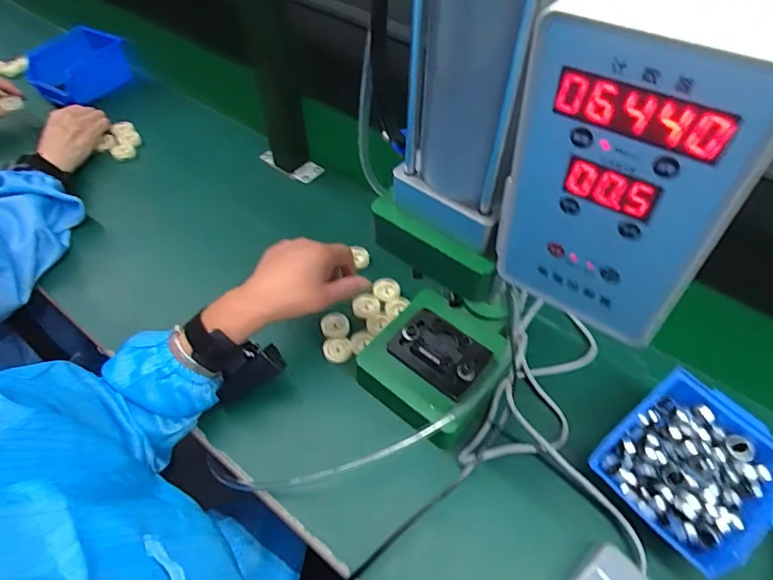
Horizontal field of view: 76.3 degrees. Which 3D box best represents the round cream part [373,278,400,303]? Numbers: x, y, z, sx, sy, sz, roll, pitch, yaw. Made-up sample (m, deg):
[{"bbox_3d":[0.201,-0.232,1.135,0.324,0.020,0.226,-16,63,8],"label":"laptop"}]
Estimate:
[{"bbox_3d":[0.000,-0.001,0.603,0.032,0.009,0.031,0,54,1],"label":"round cream part"}]

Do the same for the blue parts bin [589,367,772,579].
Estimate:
[{"bbox_3d":[0.278,0.161,0.447,0.138,0.055,0.125,-33,60,-21],"label":"blue parts bin"}]

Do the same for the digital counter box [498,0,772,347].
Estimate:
[{"bbox_3d":[0.108,-0.052,0.226,0.096,0.155,0.050,31,60,22],"label":"digital counter box"}]

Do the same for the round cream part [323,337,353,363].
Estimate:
[{"bbox_3d":[-0.055,0.068,0.553,0.031,0.012,0.025,-7,54,-4],"label":"round cream part"}]

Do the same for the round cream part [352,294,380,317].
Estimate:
[{"bbox_3d":[-0.024,0.019,0.585,0.032,0.010,0.027,-11,54,-7],"label":"round cream part"}]

